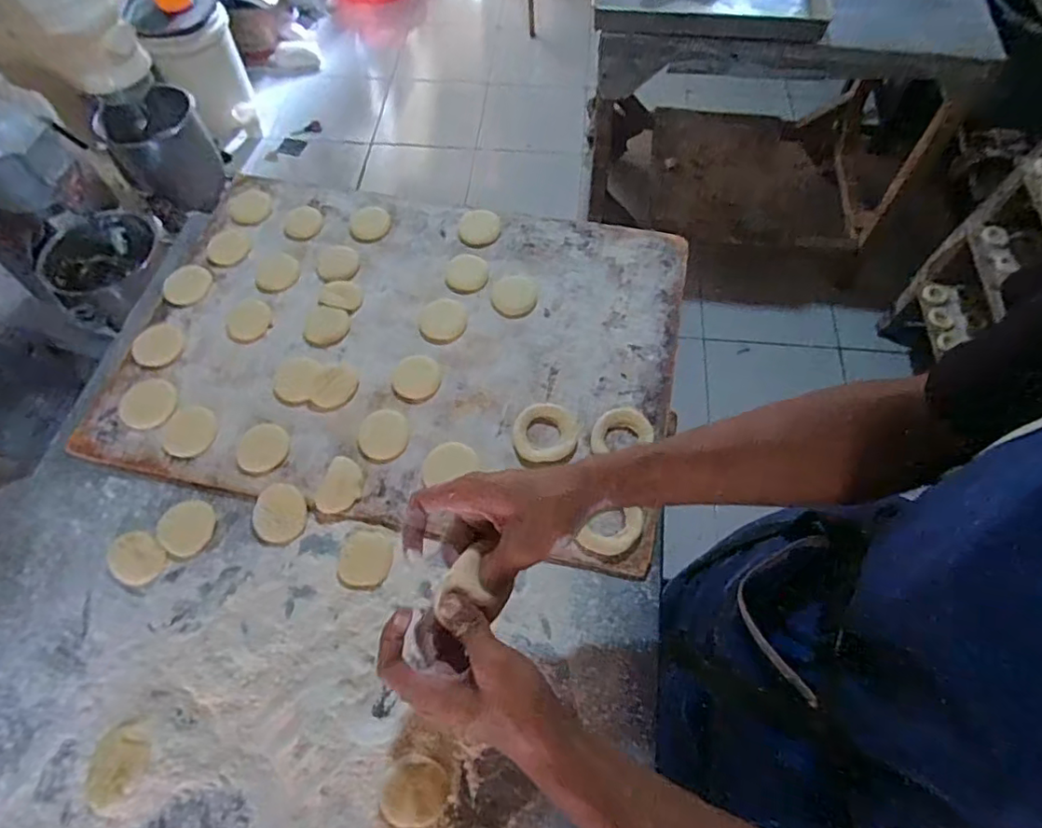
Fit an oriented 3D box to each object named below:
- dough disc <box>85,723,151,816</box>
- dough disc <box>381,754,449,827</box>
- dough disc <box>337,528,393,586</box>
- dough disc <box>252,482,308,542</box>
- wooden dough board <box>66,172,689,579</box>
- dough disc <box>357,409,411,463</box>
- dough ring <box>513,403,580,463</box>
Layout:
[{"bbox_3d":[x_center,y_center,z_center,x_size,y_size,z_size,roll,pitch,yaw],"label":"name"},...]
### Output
[{"bbox_3d":[-0.316,0.278,0.455,0.046,0.013,0.061,7,64,6],"label":"dough disc"},{"bbox_3d":[-0.082,0.289,0.445,0.049,0.009,0.044,-31,66,-12],"label":"dough disc"},{"bbox_3d":[-0.144,0.133,0.537,0.049,0.004,0.050,-1,64,2],"label":"dough disc"},{"bbox_3d":[-0.232,0.094,0.553,0.051,0.013,0.051,-1,64,2],"label":"dough disc"},{"bbox_3d":[-0.134,-0.089,0.643,0.588,0.012,0.405,10,64,8],"label":"wooden dough board"},{"bbox_3d":[-0.139,0.021,0.585,0.052,0.004,0.055,-1,64,2],"label":"dough disc"},{"bbox_3d":[0.025,0.019,0.572,0.061,0.015,0.060,-1,64,2],"label":"dough ring"}]

